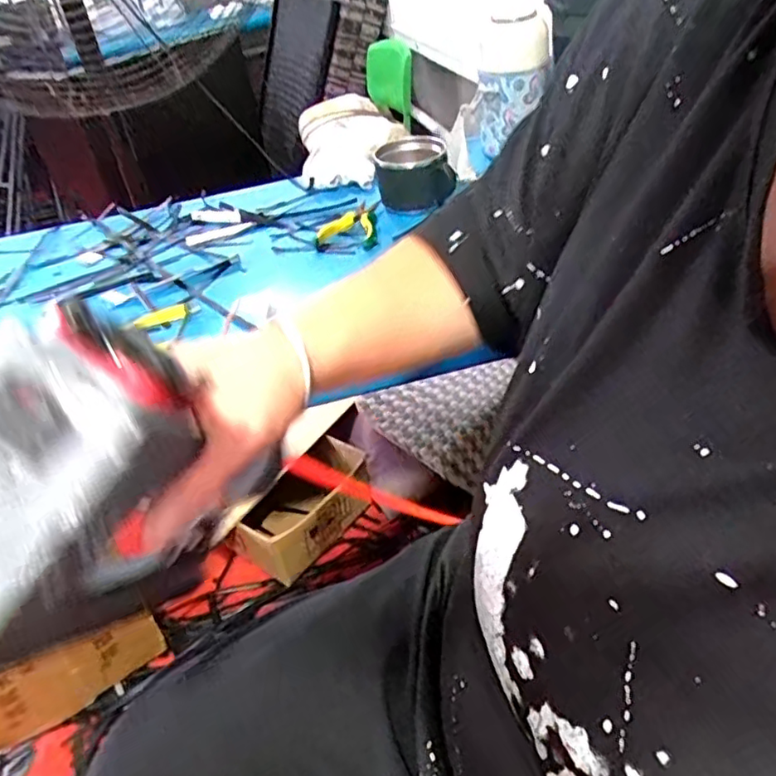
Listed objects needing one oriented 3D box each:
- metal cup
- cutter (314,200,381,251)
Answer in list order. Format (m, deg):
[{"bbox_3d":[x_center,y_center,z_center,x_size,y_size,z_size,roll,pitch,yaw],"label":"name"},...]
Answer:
[{"bbox_3d":[0.039,-0.317,0.908,0.110,0.081,0.096,-4,39,4],"label":"metal cup"},{"bbox_3d":[-0.060,-0.233,0.882,0.089,0.021,0.120,-3,39,6],"label":"cutter"}]

